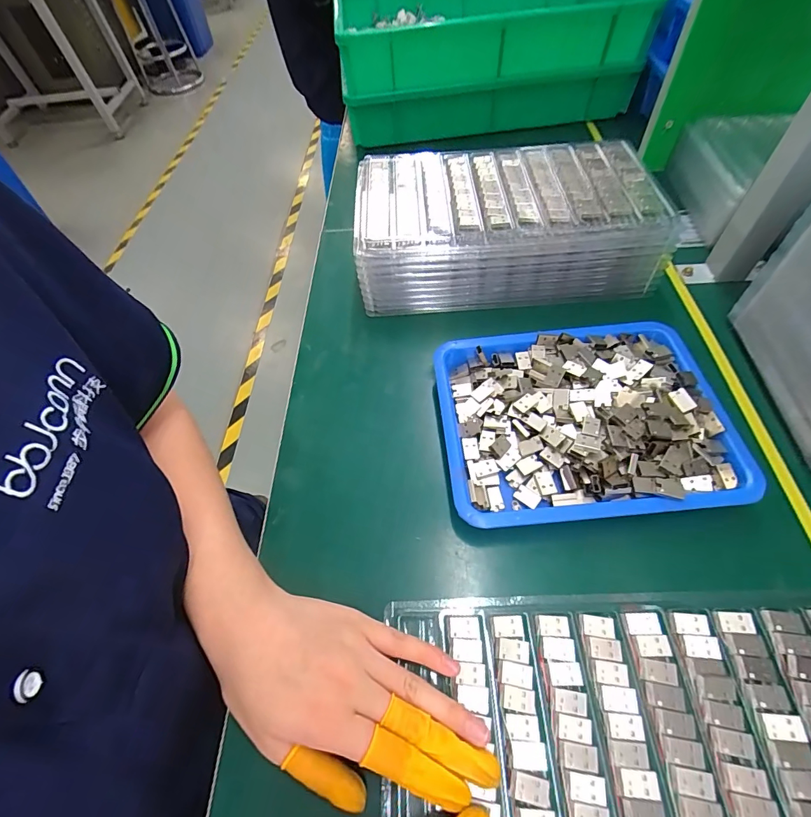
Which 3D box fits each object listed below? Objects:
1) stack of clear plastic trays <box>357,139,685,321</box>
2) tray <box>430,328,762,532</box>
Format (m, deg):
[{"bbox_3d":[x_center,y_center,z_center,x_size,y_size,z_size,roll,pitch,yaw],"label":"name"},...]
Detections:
[{"bbox_3d":[0.099,-0.197,0.450,0.294,0.084,0.165,-3,56,4],"label":"stack of clear plastic trays"},{"bbox_3d":[0.138,0.006,0.339,0.211,0.037,0.167,-5,56,2],"label":"tray"}]

